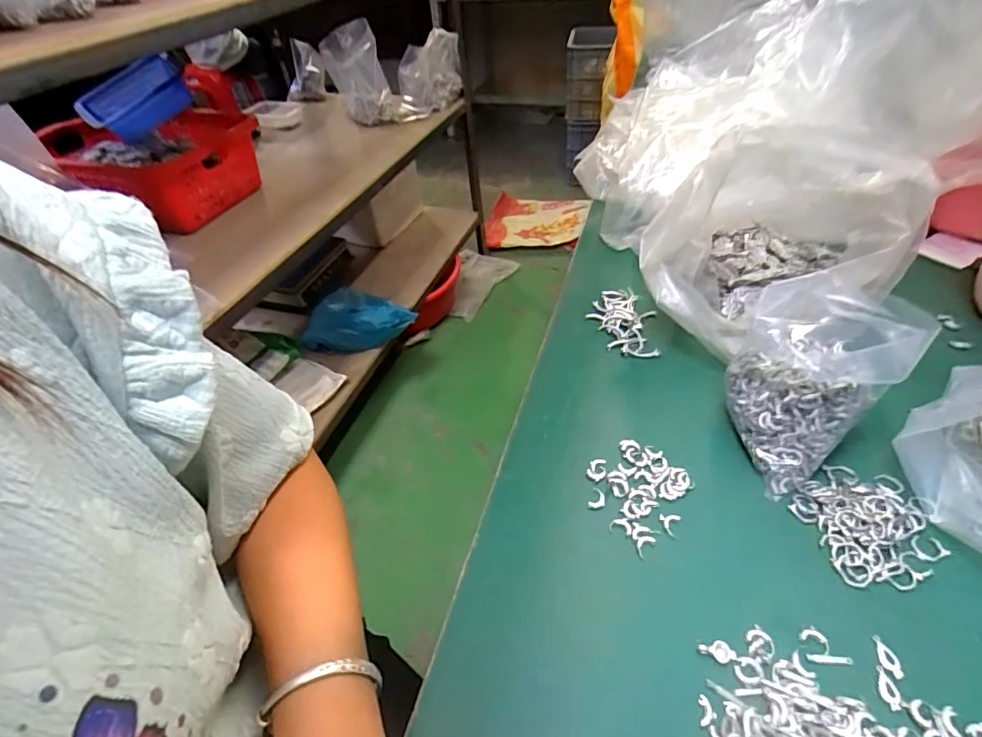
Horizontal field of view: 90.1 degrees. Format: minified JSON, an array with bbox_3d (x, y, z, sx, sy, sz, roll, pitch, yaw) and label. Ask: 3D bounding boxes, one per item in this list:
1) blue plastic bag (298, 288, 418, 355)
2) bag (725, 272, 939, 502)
[{"bbox_3d":[-0.349,-0.136,1.300,0.290,0.105,0.166,2,45,9],"label":"blue plastic bag"},{"bbox_3d":[0.229,0.005,0.362,0.118,0.110,0.100,-31,50,-24],"label":"bag"}]

